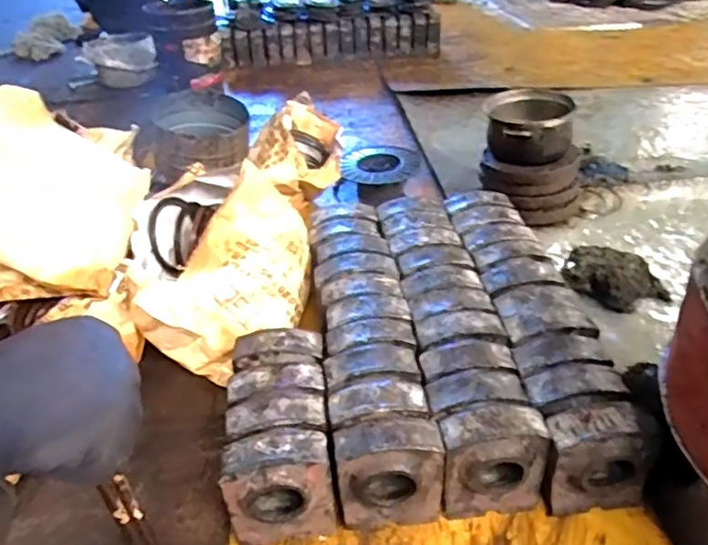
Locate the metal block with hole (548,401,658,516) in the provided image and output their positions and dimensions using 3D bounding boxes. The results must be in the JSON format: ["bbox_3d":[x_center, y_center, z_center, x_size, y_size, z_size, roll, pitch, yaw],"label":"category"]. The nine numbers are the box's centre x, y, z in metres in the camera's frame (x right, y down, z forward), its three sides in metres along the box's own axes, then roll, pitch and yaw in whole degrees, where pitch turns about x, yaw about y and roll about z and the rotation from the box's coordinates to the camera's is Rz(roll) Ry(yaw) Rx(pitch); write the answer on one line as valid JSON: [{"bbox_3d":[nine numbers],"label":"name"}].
[{"bbox_3d":[0.362,0.281,0.898,0.144,0.169,0.085,-2,37,4],"label":"metal block with hole"}]

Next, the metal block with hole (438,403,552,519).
[{"bbox_3d":[0.208,0.283,0.905,0.149,0.159,0.083,-7,37,-3],"label":"metal block with hole"}]

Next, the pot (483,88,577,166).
[{"bbox_3d":[0.412,-0.356,1.444,0.189,0.125,0.212,-5,36,-3],"label":"pot"}]

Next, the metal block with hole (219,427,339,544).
[{"bbox_3d":[-0.108,0.320,0.885,0.153,0.163,0.088,-9,37,-4],"label":"metal block with hole"}]

